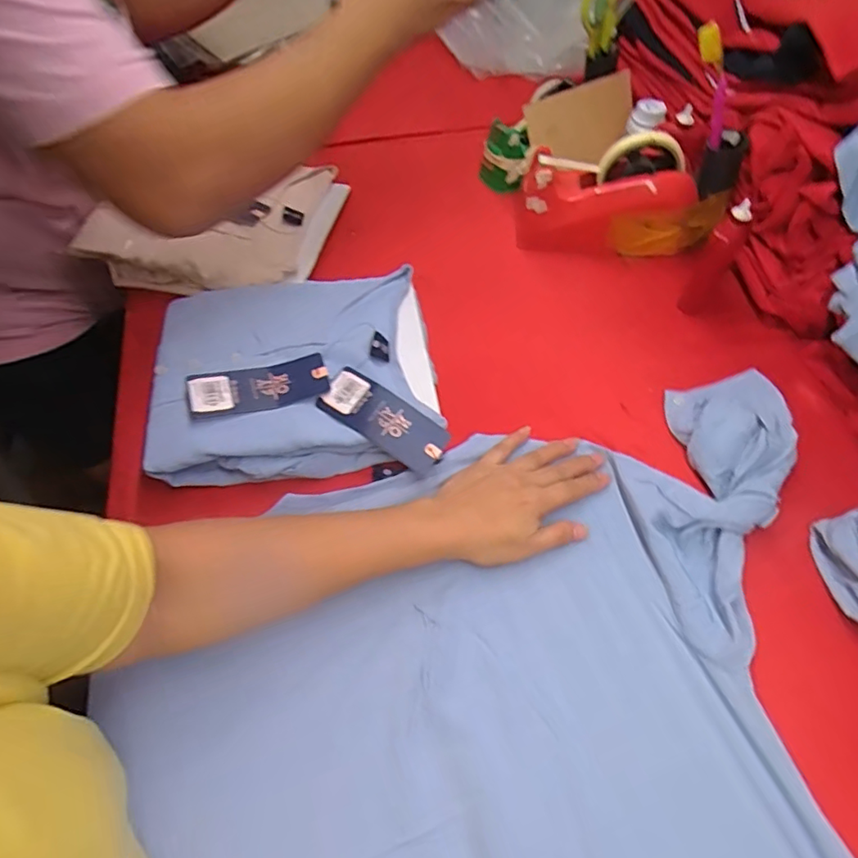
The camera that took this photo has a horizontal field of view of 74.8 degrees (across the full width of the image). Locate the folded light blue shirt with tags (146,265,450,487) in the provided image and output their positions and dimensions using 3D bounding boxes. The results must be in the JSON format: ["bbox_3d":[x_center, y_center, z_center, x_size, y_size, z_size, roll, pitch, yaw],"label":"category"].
[{"bbox_3d":[-0.125,-0.062,0.530,0.253,0.045,0.231,-7,58,-9],"label":"folded light blue shirt with tags"}]

